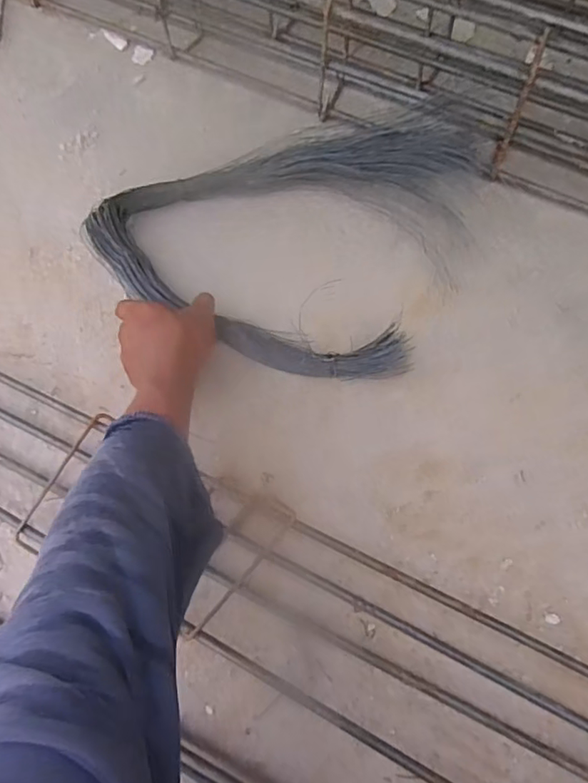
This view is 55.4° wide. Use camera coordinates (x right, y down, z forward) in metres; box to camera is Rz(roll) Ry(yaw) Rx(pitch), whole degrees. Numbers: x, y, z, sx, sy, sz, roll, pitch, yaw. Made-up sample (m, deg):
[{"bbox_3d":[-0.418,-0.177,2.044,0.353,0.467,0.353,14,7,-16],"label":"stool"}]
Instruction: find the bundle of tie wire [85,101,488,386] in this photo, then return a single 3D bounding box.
[{"bbox_3d":[0.001,-0.220,0.659,0.392,0.054,0.372,-1,68,2],"label":"bundle of tie wire"}]

